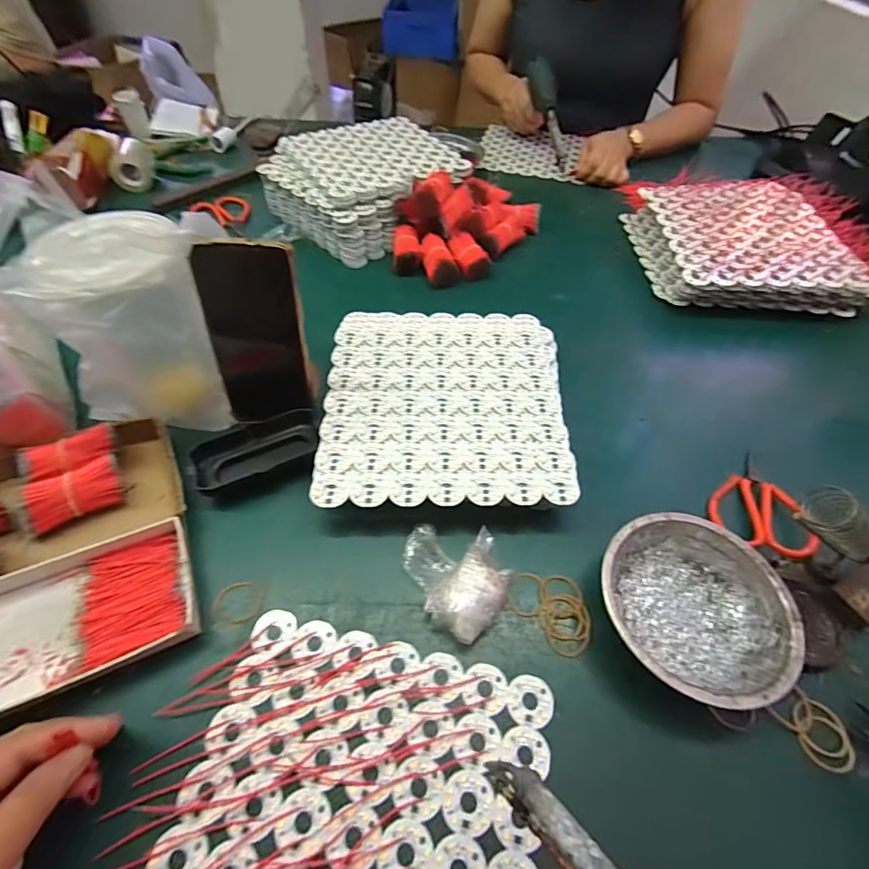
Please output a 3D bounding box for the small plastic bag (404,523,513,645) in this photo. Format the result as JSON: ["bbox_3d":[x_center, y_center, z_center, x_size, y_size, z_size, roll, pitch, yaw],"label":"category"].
[{"bbox_3d":[0.019,0.103,0.343,0.067,0.030,0.089,-21,57,-17],"label":"small plastic bag"}]

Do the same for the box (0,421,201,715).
[{"bbox_3d":[-0.293,0.094,0.345,0.194,0.043,0.206,-19,57,-16],"label":"box"}]

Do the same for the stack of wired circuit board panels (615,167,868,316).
[{"bbox_3d":[0.429,-0.270,0.621,0.280,0.066,0.266,4,53,0],"label":"stack of wired circuit board panels"}]

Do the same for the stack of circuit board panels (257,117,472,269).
[{"bbox_3d":[-0.101,-0.376,0.682,0.248,0.081,0.230,-35,62,-25],"label":"stack of circuit board panels"}]

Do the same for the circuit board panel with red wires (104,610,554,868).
[{"bbox_3d":[-0.062,0.237,0.254,0.236,0.005,0.232,11,54,6],"label":"circuit board panel with red wires"}]

